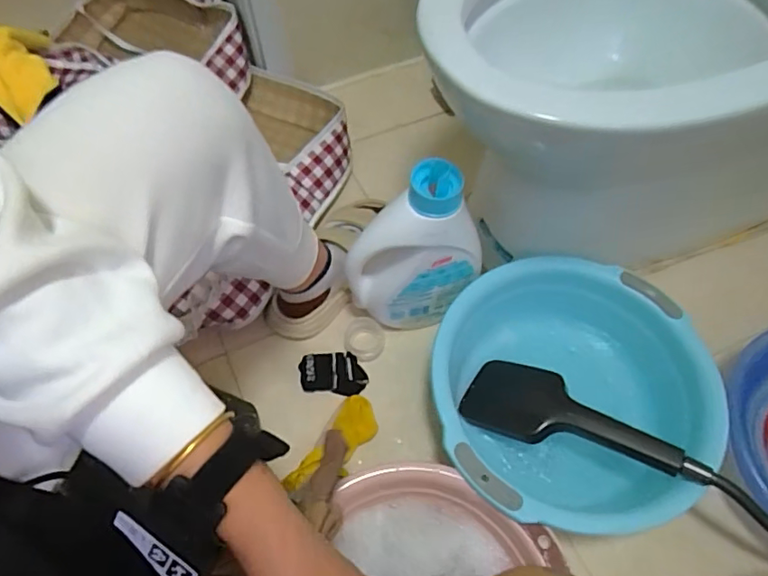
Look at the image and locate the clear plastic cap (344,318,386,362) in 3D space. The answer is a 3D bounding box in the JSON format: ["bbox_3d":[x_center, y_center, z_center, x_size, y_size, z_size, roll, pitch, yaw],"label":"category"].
[{"bbox_3d":[-0.027,0.070,0.762,0.055,0.016,0.065,-3,60,-1],"label":"clear plastic cap"}]

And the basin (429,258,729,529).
[{"bbox_3d":[0.208,0.127,0.658,0.296,0.106,0.317,-1,60,1],"label":"basin"}]

